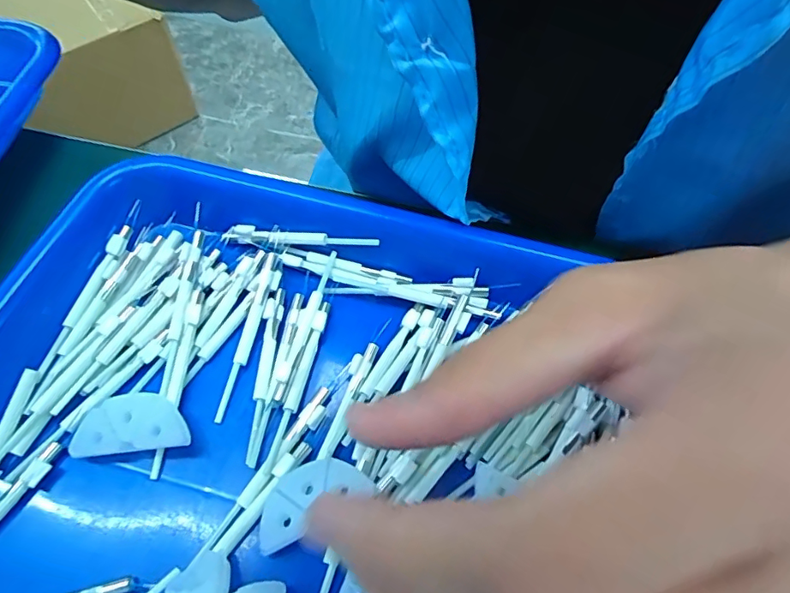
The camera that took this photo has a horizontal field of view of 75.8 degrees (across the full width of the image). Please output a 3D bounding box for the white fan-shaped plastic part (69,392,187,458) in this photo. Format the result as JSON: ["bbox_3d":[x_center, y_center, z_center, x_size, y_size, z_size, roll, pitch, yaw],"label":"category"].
[{"bbox_3d":[-0.092,0.044,0.177,0.039,0.007,0.019,-5,59,-4],"label":"white fan-shaped plastic part"}]

